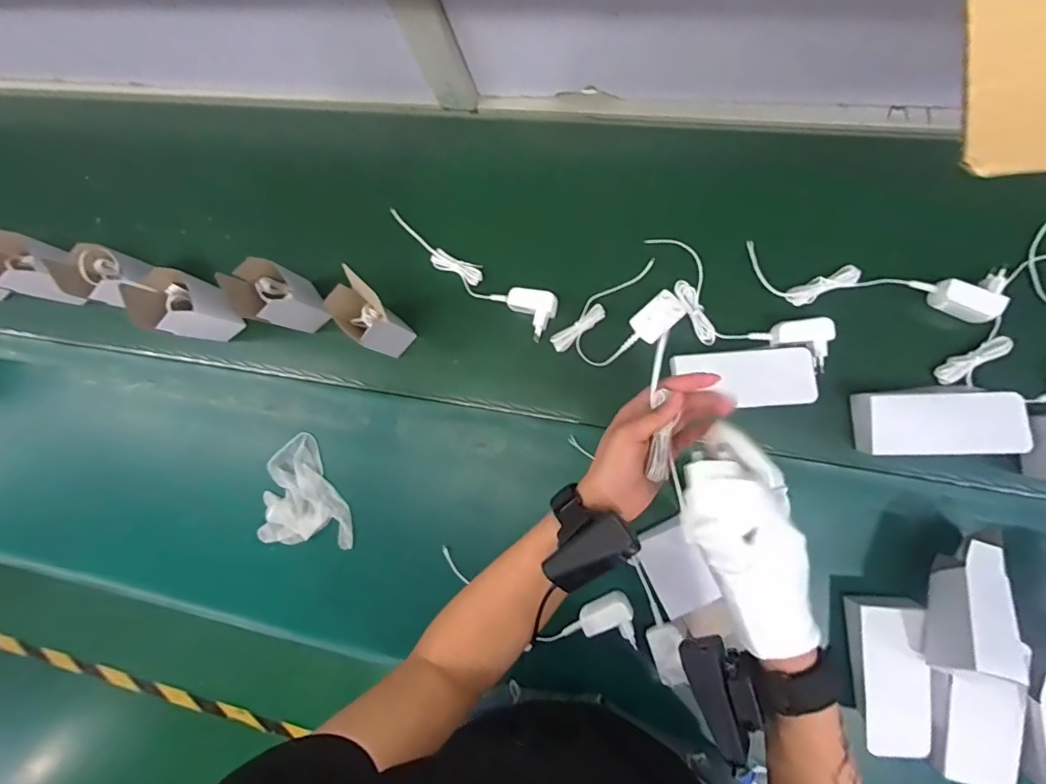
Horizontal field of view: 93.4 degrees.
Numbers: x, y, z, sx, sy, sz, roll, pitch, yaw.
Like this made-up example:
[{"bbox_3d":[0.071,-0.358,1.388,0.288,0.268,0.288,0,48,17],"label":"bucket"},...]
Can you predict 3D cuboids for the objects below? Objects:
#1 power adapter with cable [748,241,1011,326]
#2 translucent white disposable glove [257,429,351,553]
[{"bbox_3d":[0.386,-0.124,0.553,0.257,0.049,0.066,14,68,8],"label":"power adapter with cable"},{"bbox_3d":[-0.293,0.134,0.670,0.131,0.013,0.143,1,88,9],"label":"translucent white disposable glove"}]

